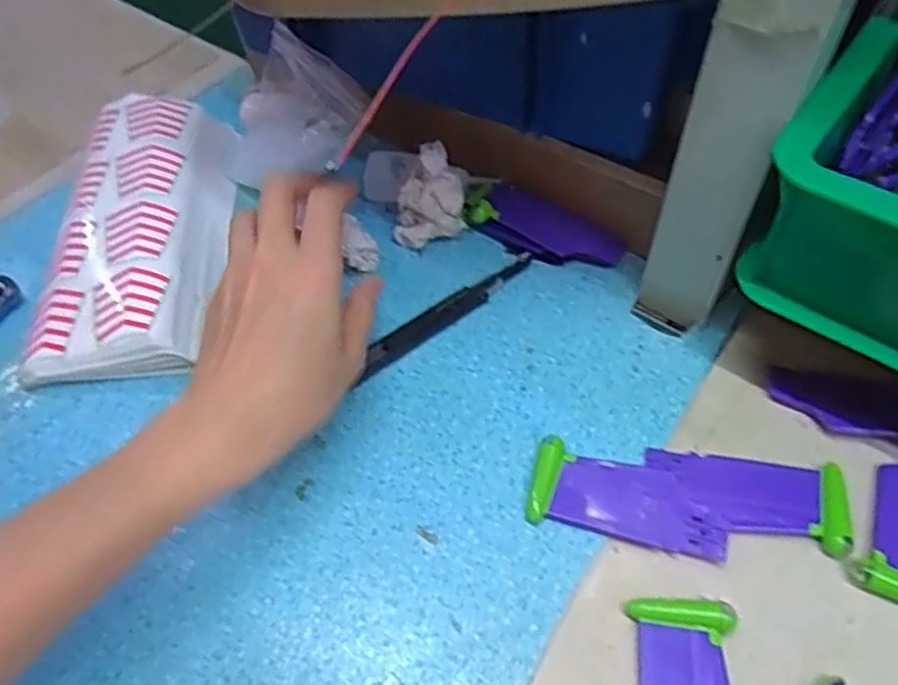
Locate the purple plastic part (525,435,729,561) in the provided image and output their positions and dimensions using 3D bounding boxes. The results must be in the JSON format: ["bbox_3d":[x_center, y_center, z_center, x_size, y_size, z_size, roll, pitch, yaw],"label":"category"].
[{"bbox_3d":[0.084,0.075,0.337,0.089,0.008,0.039,11,57,11],"label":"purple plastic part"}]

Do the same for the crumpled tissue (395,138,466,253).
[{"bbox_3d":[-0.013,-0.086,0.429,0.043,0.061,0.027,-13,55,-5],"label":"crumpled tissue"}]

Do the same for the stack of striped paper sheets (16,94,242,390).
[{"bbox_3d":[-0.187,-0.073,0.445,0.097,0.029,0.217,-3,55,2],"label":"stack of striped paper sheets"}]

